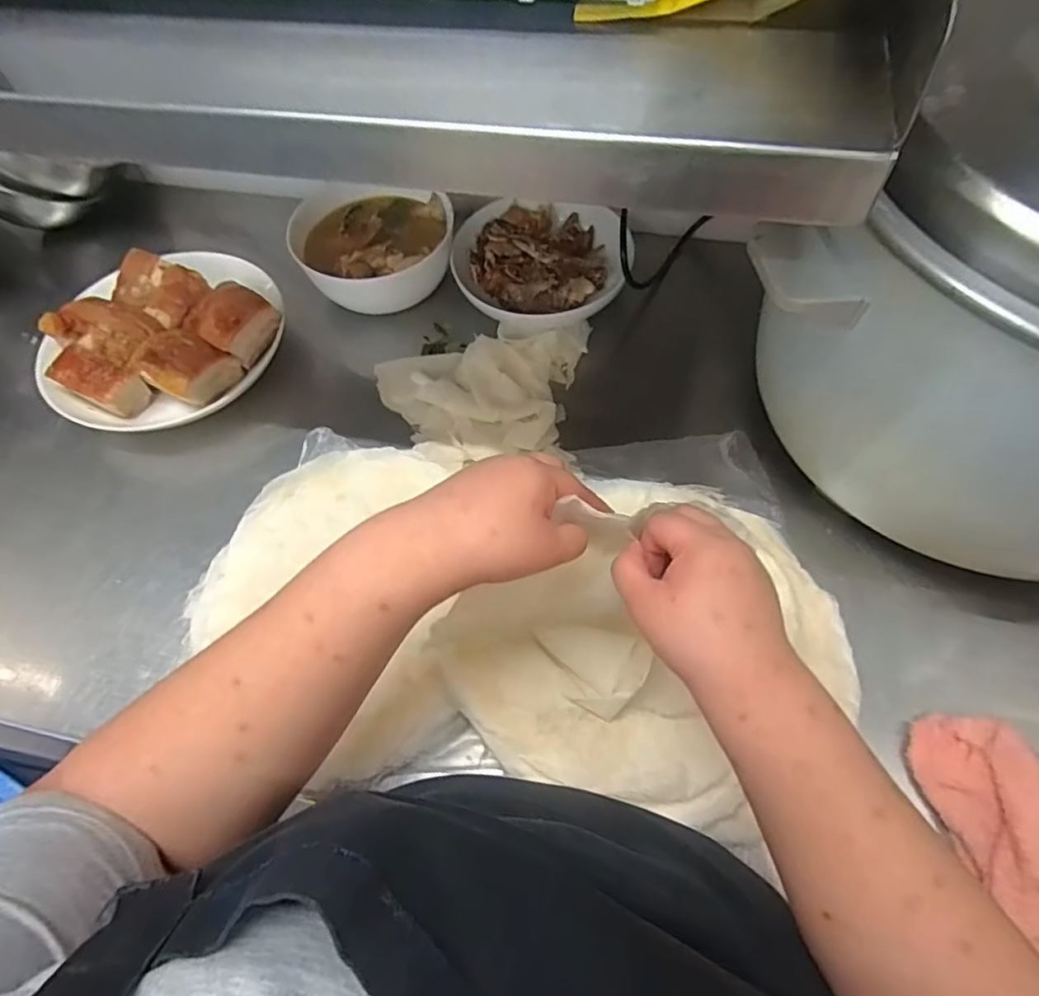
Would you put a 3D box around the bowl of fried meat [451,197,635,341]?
[{"bbox_3d":[0.023,-0.270,0.660,0.188,0.057,0.192,-5,61,0],"label":"bowl of fried meat"}]

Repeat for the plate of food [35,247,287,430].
[{"bbox_3d":[-0.383,-0.171,0.643,0.206,0.081,0.241,31,67,18],"label":"plate of food"}]

